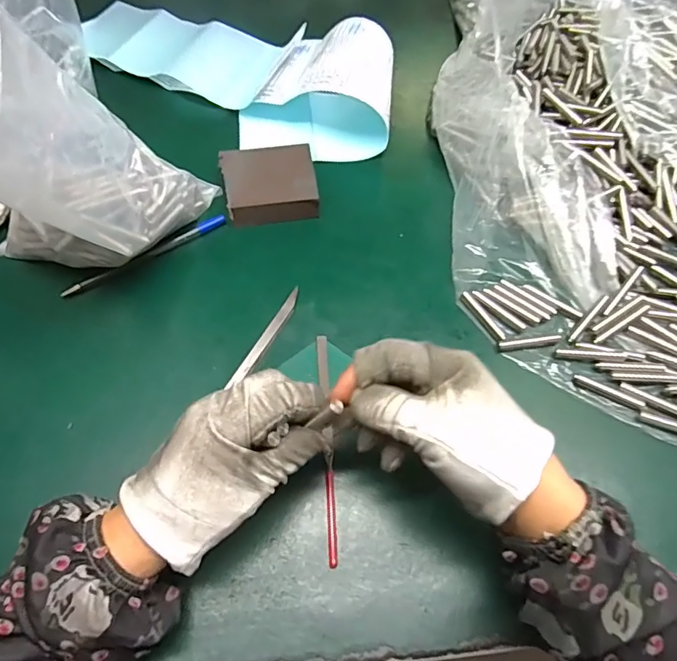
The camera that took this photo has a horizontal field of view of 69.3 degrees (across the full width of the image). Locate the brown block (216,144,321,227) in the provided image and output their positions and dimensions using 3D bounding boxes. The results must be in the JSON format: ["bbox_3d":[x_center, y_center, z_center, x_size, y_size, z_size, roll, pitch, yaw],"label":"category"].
[{"bbox_3d":[-0.060,-0.129,0.434,0.079,0.024,0.074,-12,62,-7],"label":"brown block"}]

